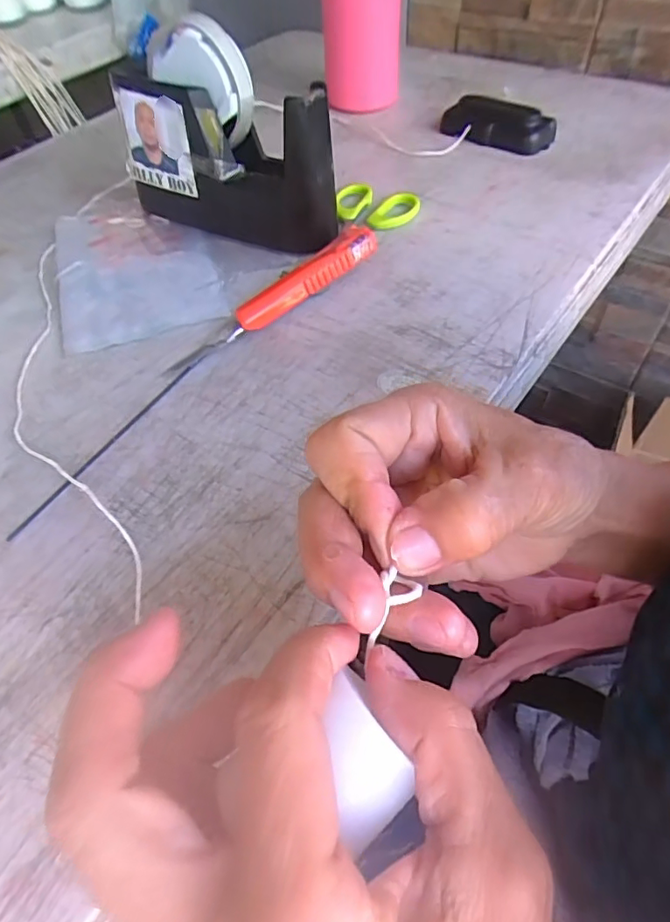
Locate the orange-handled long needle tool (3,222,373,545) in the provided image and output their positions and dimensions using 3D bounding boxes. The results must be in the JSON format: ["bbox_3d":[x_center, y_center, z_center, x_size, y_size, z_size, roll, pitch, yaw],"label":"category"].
[{"bbox_3d":[-0.077,-0.071,0.338,0.032,0.023,0.292,34,62,25],"label":"orange-handled long needle tool"}]

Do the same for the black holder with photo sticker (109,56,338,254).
[{"bbox_3d":[-0.084,-0.230,0.409,0.176,0.097,0.059,19,57,17],"label":"black holder with photo sticker"}]

